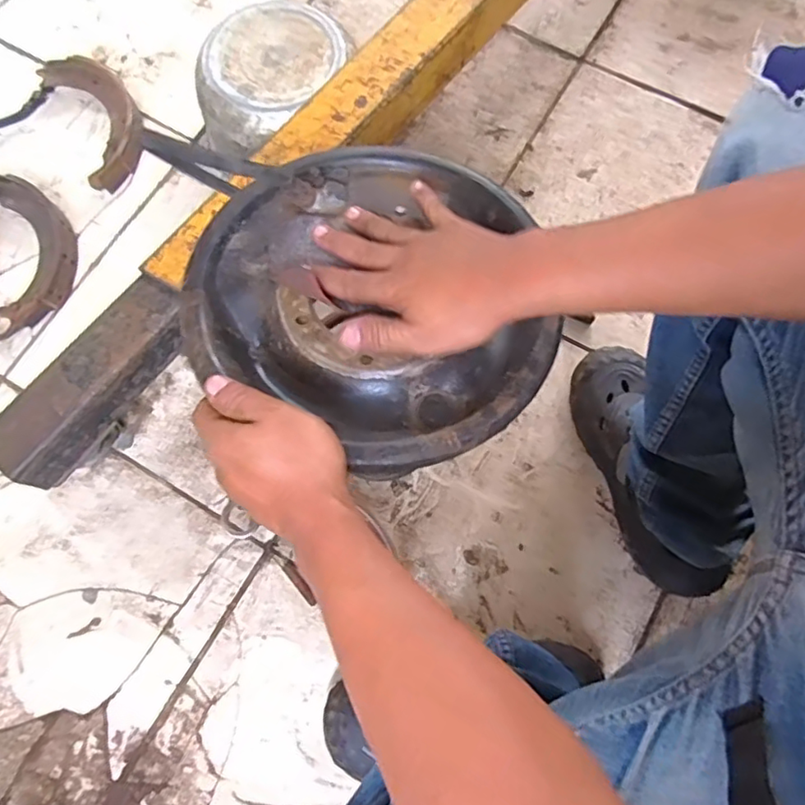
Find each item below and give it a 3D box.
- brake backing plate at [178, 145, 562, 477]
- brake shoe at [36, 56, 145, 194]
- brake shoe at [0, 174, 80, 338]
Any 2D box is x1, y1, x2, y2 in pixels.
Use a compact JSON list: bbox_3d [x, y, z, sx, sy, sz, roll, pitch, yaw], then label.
[{"bbox_3d":[-0.015,-0.089,0.441,0.259,0.046,0.244,0,75,0],"label":"brake backing plate"},{"bbox_3d":[-0.426,-0.402,0.852,0.102,0.031,0.225,-27,77,-7],"label":"brake shoe"},{"bbox_3d":[-0.493,-0.199,0.798,0.121,0.030,0.226,-11,76,-3],"label":"brake shoe"}]

